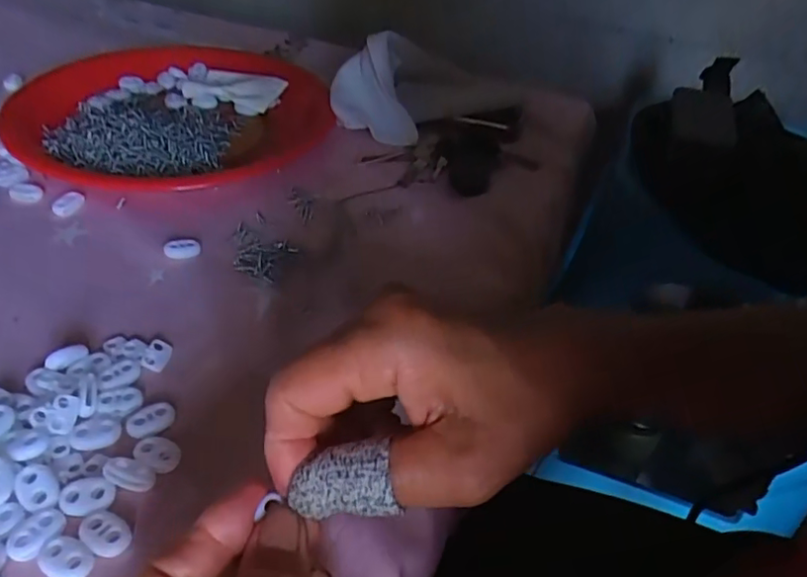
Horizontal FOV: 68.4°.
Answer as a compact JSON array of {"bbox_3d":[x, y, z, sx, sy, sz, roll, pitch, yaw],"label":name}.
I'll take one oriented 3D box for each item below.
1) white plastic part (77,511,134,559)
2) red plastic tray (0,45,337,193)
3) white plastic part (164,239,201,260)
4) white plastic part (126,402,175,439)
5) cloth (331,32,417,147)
[{"bbox_3d":[-0.124,0.101,0.245,0.023,0.004,0.014,25,45,20],"label":"white plastic part"},{"bbox_3d":[-0.189,-0.148,0.503,0.250,0.033,0.228,-22,49,-29],"label":"red plastic tray"},{"bbox_3d":[-0.144,-0.026,0.387,0.022,0.009,0.014,-6,43,-14],"label":"white plastic part"},{"bbox_3d":[-0.122,0.063,0.287,0.022,0.004,0.017,-16,46,-24],"label":"white plastic part"},{"bbox_3d":[-0.021,-0.172,0.507,0.080,0.080,0.056,13,42,7],"label":"cloth"}]

